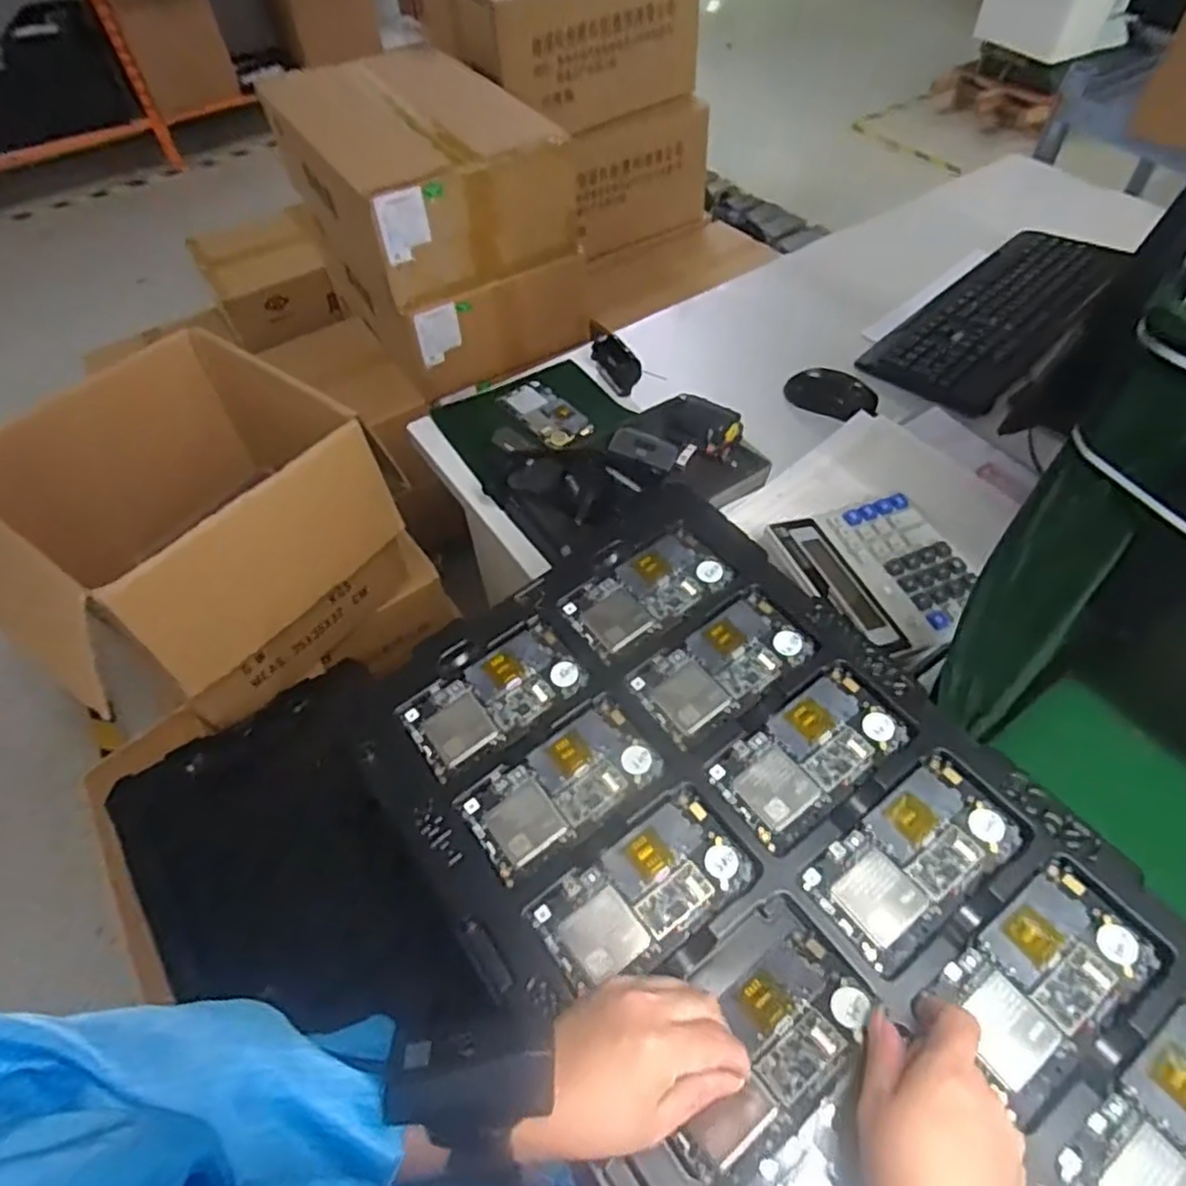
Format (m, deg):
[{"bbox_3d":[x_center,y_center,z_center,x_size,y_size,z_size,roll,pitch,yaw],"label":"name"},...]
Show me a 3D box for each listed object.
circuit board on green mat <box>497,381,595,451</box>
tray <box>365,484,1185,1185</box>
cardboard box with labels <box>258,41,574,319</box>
[{"bbox_3d":[-0.057,-0.221,0.870,0.067,0.007,0.122,-36,60,-21],"label":"circuit board on green mat"},{"bbox_3d":[0.114,0.171,0.419,0.319,0.027,0.539,-32,59,-19],"label":"tray"},{"bbox_3d":[-0.308,-0.814,1.318,0.431,0.202,0.664,-28,58,-17],"label":"cardboard box with labels"}]

